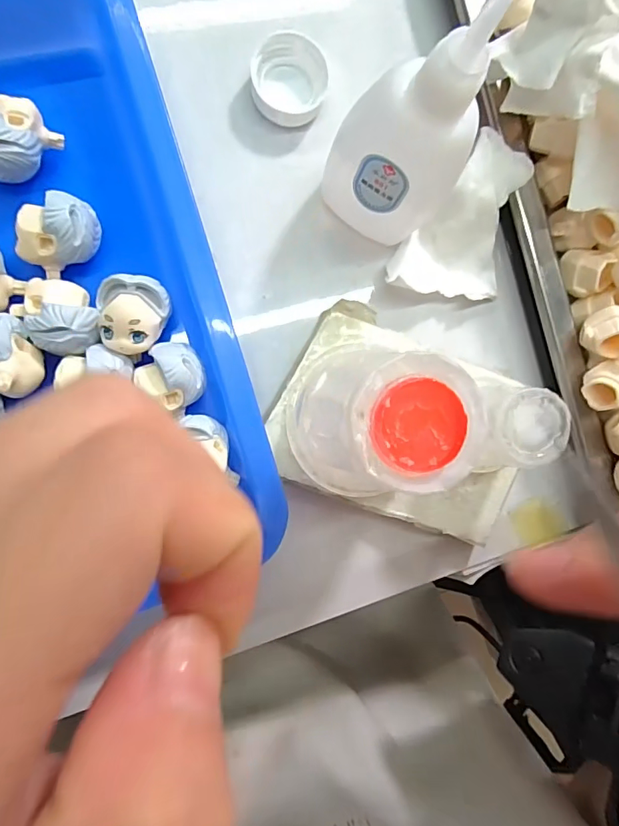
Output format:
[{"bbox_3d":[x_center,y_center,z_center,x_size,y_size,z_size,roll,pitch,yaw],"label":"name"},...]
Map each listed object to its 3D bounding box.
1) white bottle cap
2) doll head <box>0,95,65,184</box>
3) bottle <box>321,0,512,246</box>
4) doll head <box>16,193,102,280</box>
[{"bbox_3d":[-0.008,-0.131,0.189,0.029,0.012,0.032,13,88,-9],"label":"white bottle cap"},{"bbox_3d":[-0.103,-0.093,0.163,0.020,0.024,0.027,35,85,-7],"label":"doll head"},{"bbox_3d":[0.034,-0.090,0.152,0.042,0.097,0.034,41,84,-7],"label":"bottle"},{"bbox_3d":[-0.086,-0.061,0.163,0.026,0.023,0.021,-12,90,-10],"label":"doll head"}]

